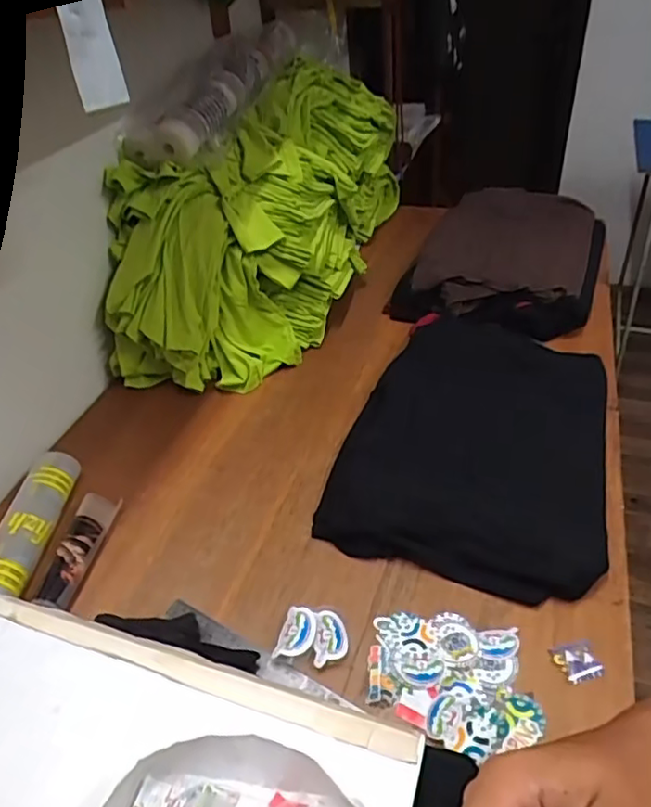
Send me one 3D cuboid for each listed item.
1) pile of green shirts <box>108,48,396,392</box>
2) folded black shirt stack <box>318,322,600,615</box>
[{"bbox_3d":[-0.119,-0.359,1.230,0.325,0.383,0.716,12,42,20],"label":"pile of green shirts"},{"bbox_3d":[0.242,0.032,0.958,0.366,0.100,0.551,10,41,18],"label":"folded black shirt stack"}]

